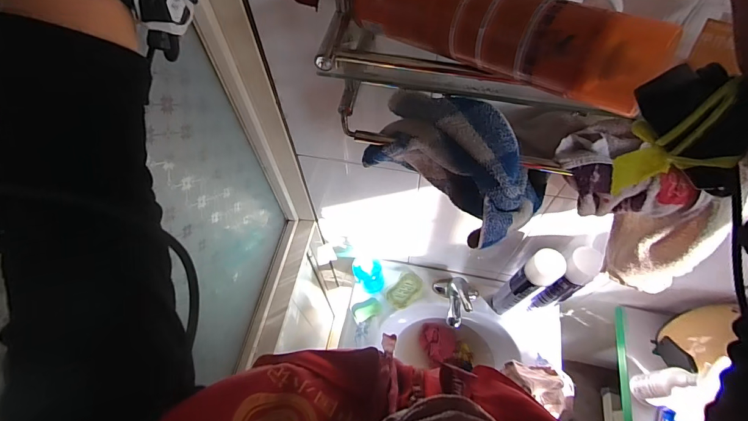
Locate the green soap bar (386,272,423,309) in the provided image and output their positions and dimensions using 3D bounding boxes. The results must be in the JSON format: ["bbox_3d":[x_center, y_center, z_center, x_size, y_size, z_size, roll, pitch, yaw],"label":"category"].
[{"bbox_3d":[0.086,0.222,1.072,0.103,0.021,0.067,-41,67,-20],"label":"green soap bar"}]

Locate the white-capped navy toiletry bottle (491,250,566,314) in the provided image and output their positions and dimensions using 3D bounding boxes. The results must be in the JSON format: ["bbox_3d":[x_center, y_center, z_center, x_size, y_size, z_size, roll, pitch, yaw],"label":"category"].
[{"bbox_3d":[0.346,0.178,0.890,0.058,0.323,0.071,-33,65,-16],"label":"white-capped navy toiletry bottle"}]

